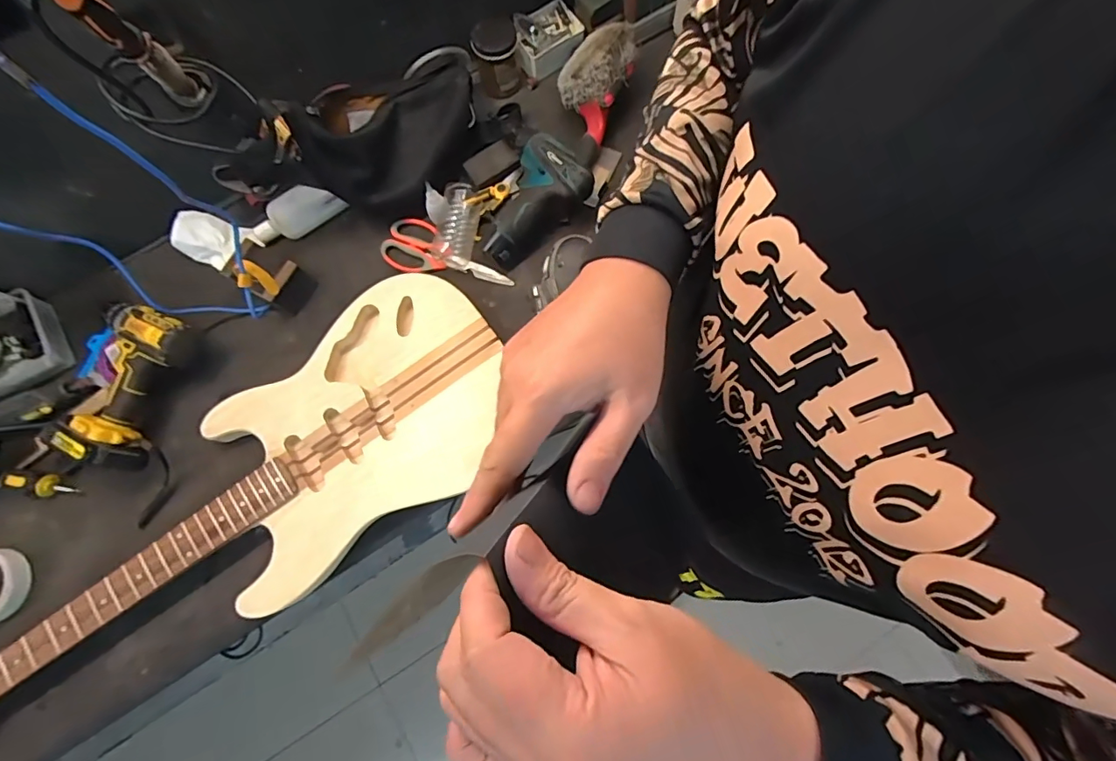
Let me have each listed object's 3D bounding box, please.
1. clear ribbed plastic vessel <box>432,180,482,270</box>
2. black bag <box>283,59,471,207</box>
[{"bbox_3d":[-0.150,-0.231,0.725,0.051,0.050,0.124,9,74,5],"label":"clear ribbed plastic vessel"},{"bbox_3d":[-0.224,-0.345,0.692,0.259,0.152,0.112,-32,75,-7],"label":"black bag"}]

